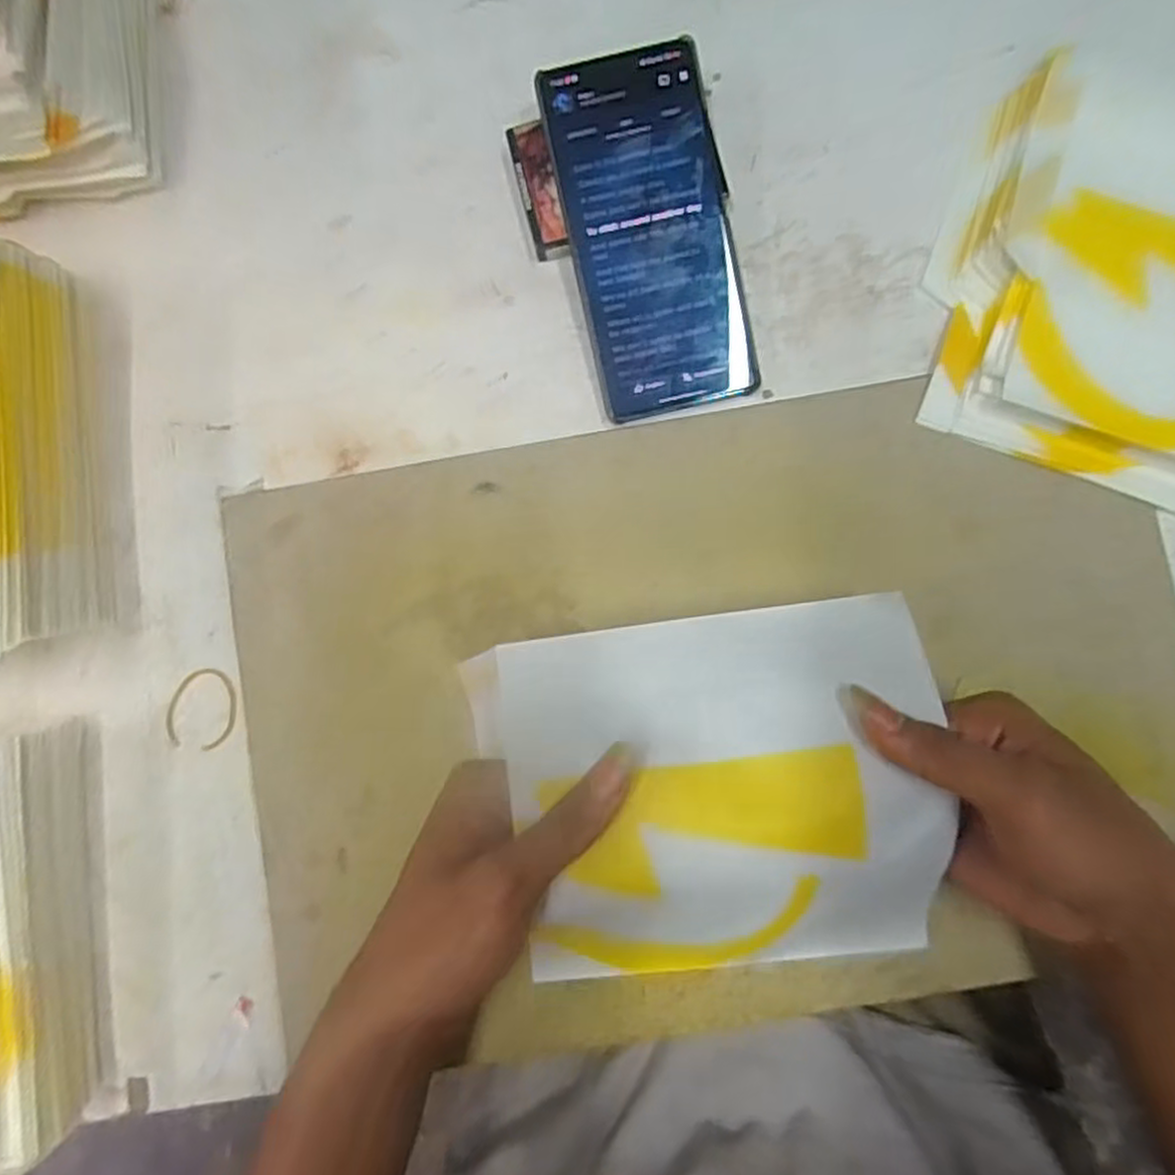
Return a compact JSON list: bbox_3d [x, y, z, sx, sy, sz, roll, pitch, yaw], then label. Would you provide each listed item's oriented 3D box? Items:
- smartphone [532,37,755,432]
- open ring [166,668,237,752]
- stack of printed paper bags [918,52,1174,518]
[{"bbox_3d":[0.030,-0.167,0.348,0.076,0.007,0.163,-12,95,1],"label":"smartphone"},{"bbox_3d":[-0.190,0.059,0.359,0.034,0.004,0.038,5,85,4],"label":"open ring"},{"bbox_3d":[0.277,-0.145,0.340,0.207,0.021,0.207,22,87,5],"label":"stack of printed paper bags"}]

